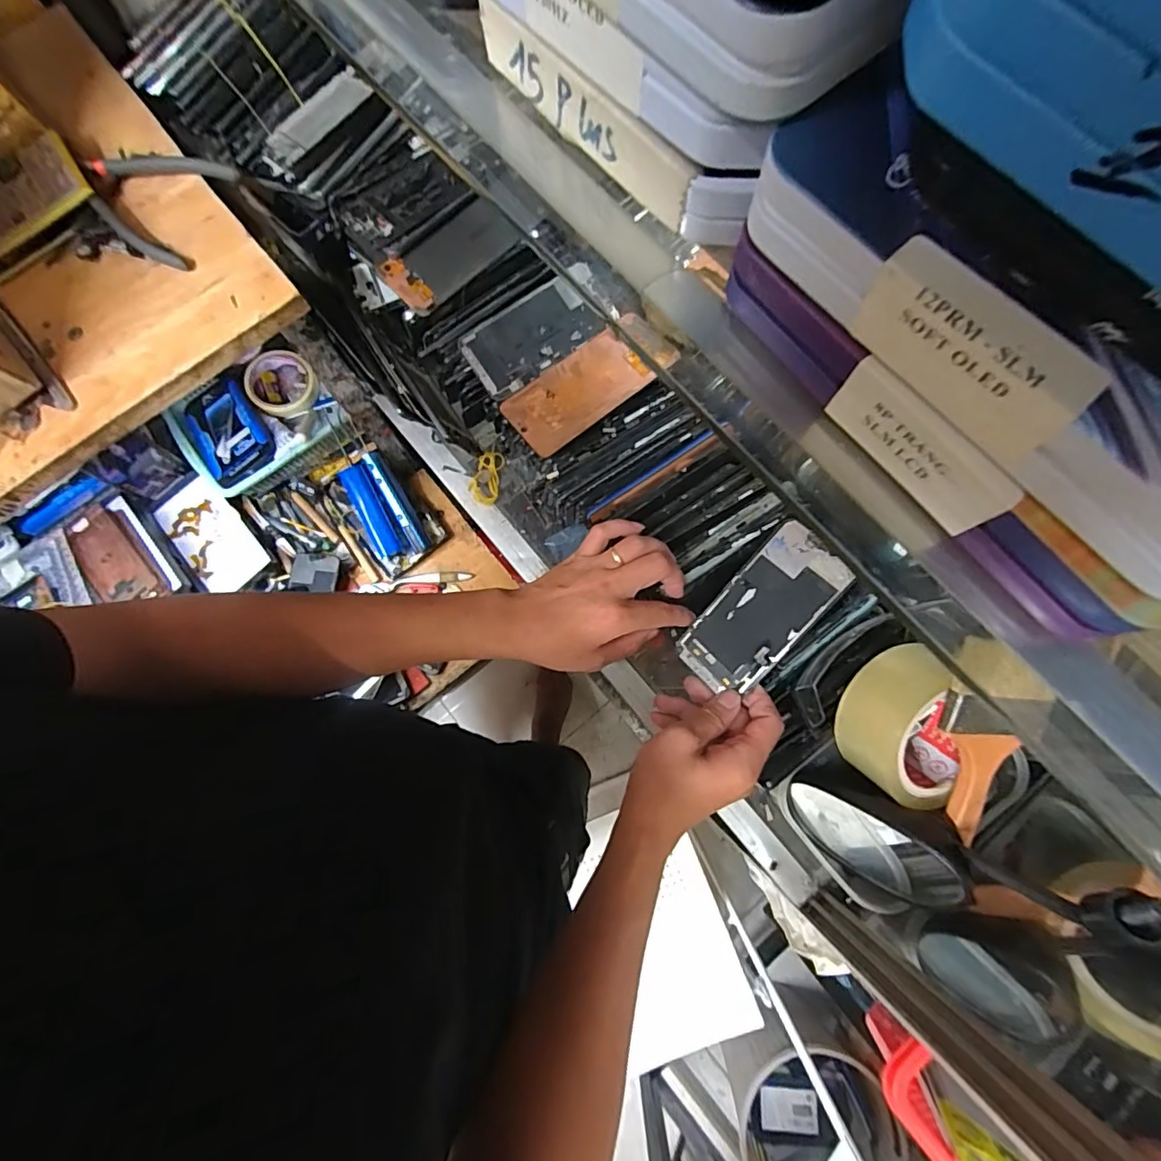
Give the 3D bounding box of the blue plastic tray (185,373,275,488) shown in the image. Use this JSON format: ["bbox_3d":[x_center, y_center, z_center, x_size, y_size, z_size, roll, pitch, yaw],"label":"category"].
[{"bbox_3d":[-0.500,-0.210,0.756,0.095,0.020,0.157,-33,79,-5],"label":"blue plastic tray"}]

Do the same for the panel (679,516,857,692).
[{"bbox_3d":[0.140,0.026,0.417,0.137,0.006,0.066,-51,62,15],"label":"panel"}]

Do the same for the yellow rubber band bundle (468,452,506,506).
[{"bbox_3d":[-0.099,-0.107,0.556,0.032,0.015,0.056,14,79,4],"label":"yellow rubber band bundle"}]

